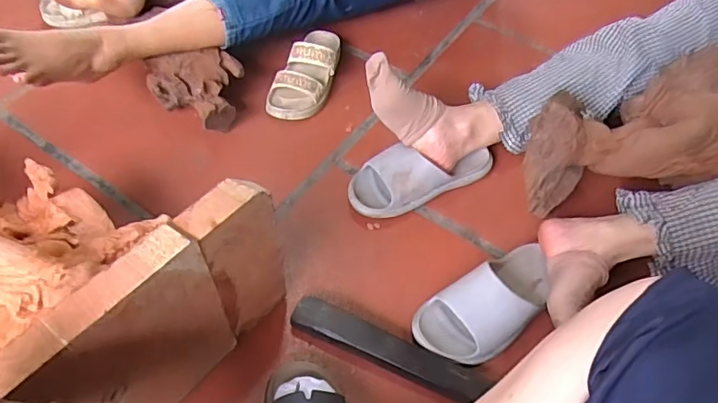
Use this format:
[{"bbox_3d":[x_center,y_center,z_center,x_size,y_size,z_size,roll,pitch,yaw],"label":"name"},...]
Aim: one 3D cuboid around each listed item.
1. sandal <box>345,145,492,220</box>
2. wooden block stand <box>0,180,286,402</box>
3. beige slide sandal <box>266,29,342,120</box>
[{"bbox_3d":[0.099,-0.054,0.827,0.251,0.054,0.094,-21,58,-20],"label":"sandal"},{"bbox_3d":[-0.236,0.165,0.528,0.064,0.220,0.413,33,57,19],"label":"wooden block stand"},{"bbox_3d":[-0.093,-0.240,0.947,0.097,0.084,0.213,13,53,5],"label":"beige slide sandal"}]

